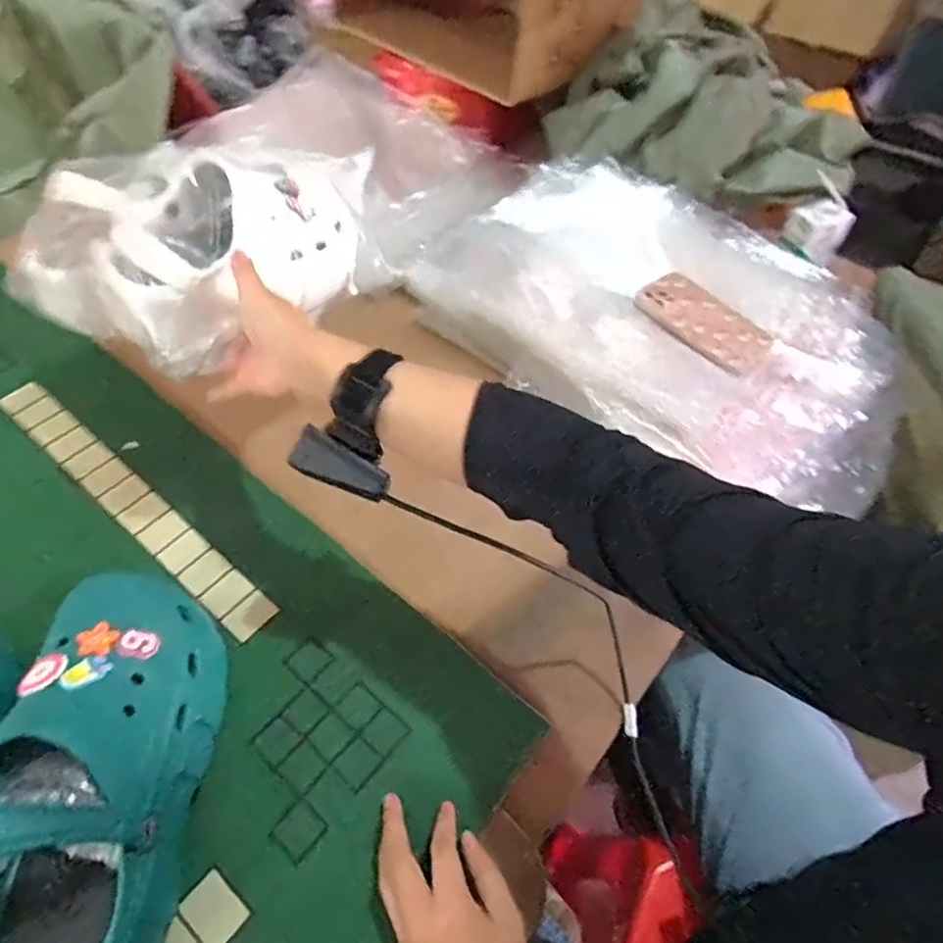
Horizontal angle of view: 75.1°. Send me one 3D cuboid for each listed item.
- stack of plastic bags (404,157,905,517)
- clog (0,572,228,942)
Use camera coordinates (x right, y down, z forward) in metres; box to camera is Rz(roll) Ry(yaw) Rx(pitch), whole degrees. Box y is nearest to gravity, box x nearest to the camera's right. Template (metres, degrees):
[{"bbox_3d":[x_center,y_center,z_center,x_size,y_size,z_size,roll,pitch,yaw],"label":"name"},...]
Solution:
[{"bbox_3d":[0.229,-0.187,0.744,0.579,0.085,0.384,38,59,23],"label":"stack of plastic bags"},{"bbox_3d":[-0.232,0.187,0.392,0.101,0.139,0.251,-2,52,-6],"label":"clog"}]

